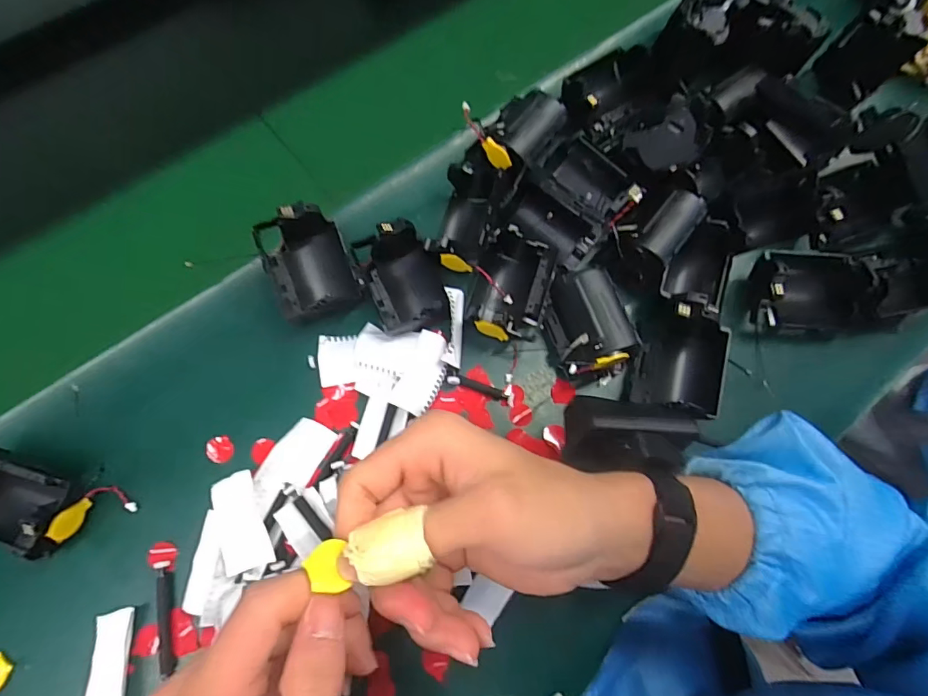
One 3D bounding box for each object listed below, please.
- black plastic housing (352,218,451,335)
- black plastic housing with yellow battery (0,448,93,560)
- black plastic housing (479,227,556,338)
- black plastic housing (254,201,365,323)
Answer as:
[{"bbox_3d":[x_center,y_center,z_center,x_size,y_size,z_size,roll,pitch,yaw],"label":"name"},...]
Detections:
[{"bbox_3d":[-0.041,-0.048,0.323,0.051,0.034,0.075,-20,73,-7],"label":"black plastic housing"},{"bbox_3d":[-0.267,0.089,0.272,0.073,0.039,0.053,12,74,2],"label":"black plastic housing with yellow battery"},{"bbox_3d":[0.034,-0.047,0.329,0.050,0.034,0.081,18,74,3],"label":"black plastic housing"},{"bbox_3d":[-0.108,-0.061,0.317,0.055,0.035,0.069,-22,77,-7],"label":"black plastic housing"}]

